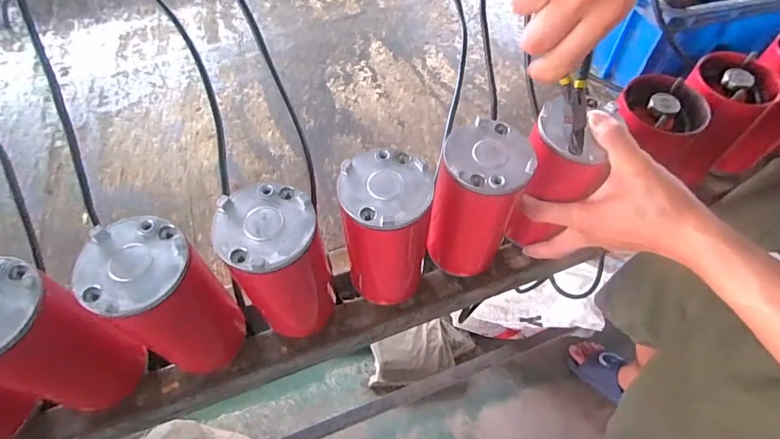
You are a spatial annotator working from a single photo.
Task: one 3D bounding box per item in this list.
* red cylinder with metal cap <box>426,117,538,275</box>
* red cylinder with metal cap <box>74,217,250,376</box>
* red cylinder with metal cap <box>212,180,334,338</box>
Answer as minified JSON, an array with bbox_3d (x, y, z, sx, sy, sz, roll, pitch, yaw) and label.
[{"bbox_3d":[0.082,-0.010,0.428,0.077,0.168,0.082,7,56,5],"label":"red cylinder with metal cap"},{"bbox_3d":[-0.181,0.079,0.379,0.072,0.182,0.071,0,56,0],"label":"red cylinder with metal cap"},{"bbox_3d":[-0.092,0.054,0.395,0.071,0.180,0.071,0,56,0],"label":"red cylinder with metal cap"}]

